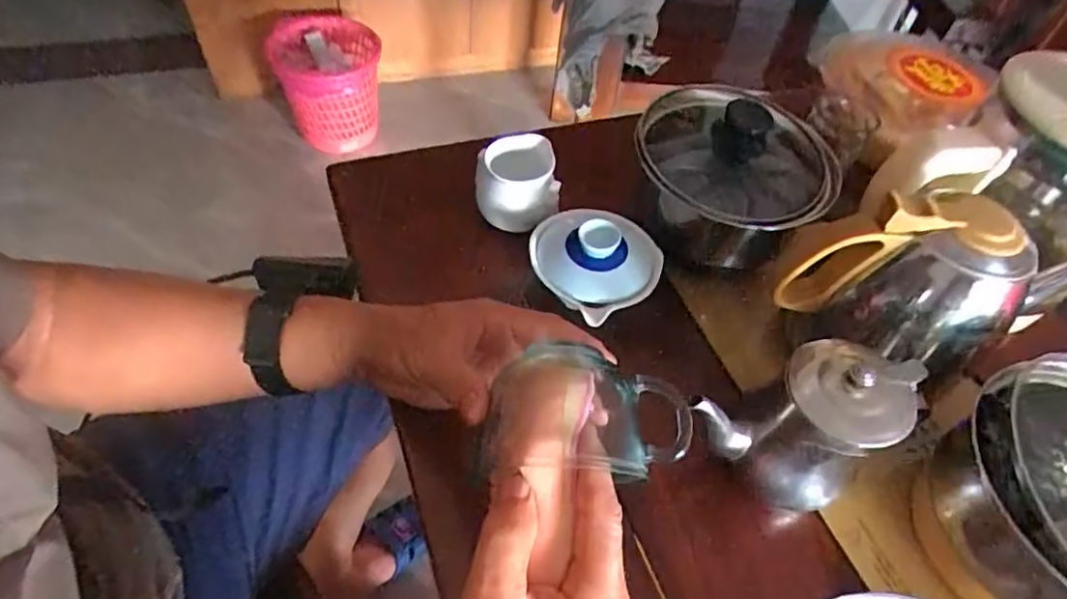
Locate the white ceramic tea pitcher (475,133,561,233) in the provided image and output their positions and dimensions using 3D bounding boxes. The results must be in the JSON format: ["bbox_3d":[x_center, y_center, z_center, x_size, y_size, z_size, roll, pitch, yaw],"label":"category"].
[{"bbox_3d":[-0.016,-0.101,0.524,0.065,0.059,0.065,-2,53,-7],"label":"white ceramic tea pitcher"}]

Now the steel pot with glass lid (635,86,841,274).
[{"bbox_3d":[0.171,-0.115,0.530,0.164,0.091,0.168,3,53,-4],"label":"steel pot with glass lid"}]

